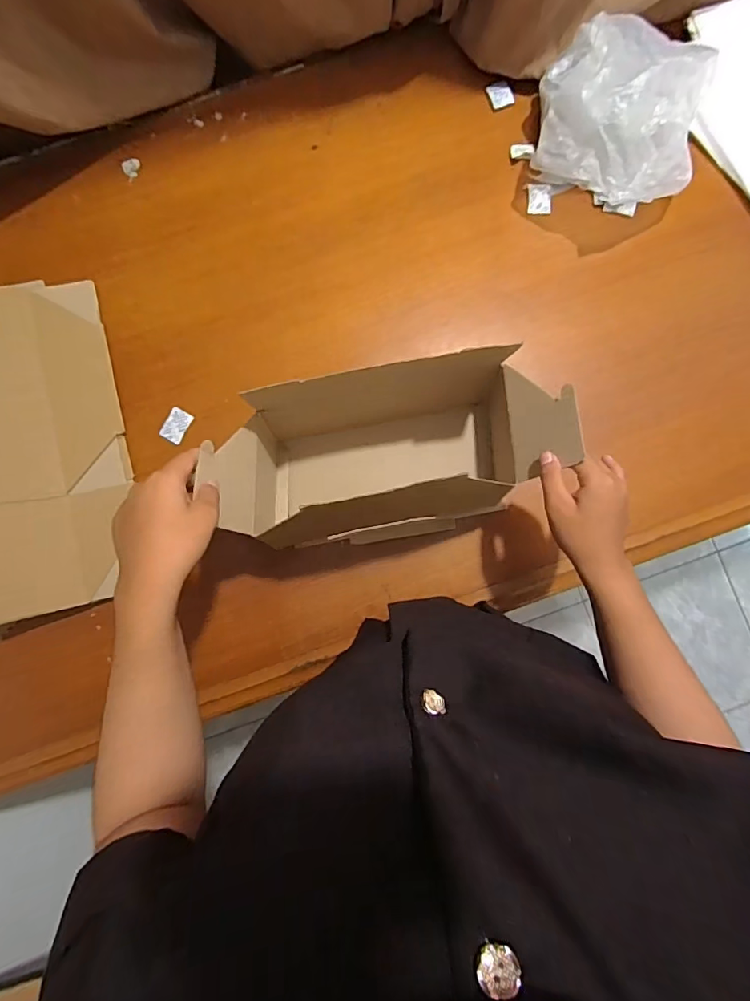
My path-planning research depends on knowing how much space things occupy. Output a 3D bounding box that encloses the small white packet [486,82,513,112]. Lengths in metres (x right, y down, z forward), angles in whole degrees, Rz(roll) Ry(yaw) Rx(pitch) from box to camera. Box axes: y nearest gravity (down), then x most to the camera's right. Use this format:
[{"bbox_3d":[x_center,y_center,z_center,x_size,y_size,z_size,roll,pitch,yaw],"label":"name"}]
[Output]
[{"bbox_3d":[0.167,-0.540,0.631,0.029,0.005,0.035,-20,84,-2],"label":"small white packet"}]

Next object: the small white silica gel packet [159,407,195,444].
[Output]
[{"bbox_3d":[-0.255,-0.096,0.608,0.031,0.004,0.043,25,79,1],"label":"small white silica gel packet"}]

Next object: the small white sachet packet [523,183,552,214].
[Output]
[{"bbox_3d":[0.218,-0.400,0.629,0.034,0.004,0.041,-6,84,0],"label":"small white sachet packet"}]

